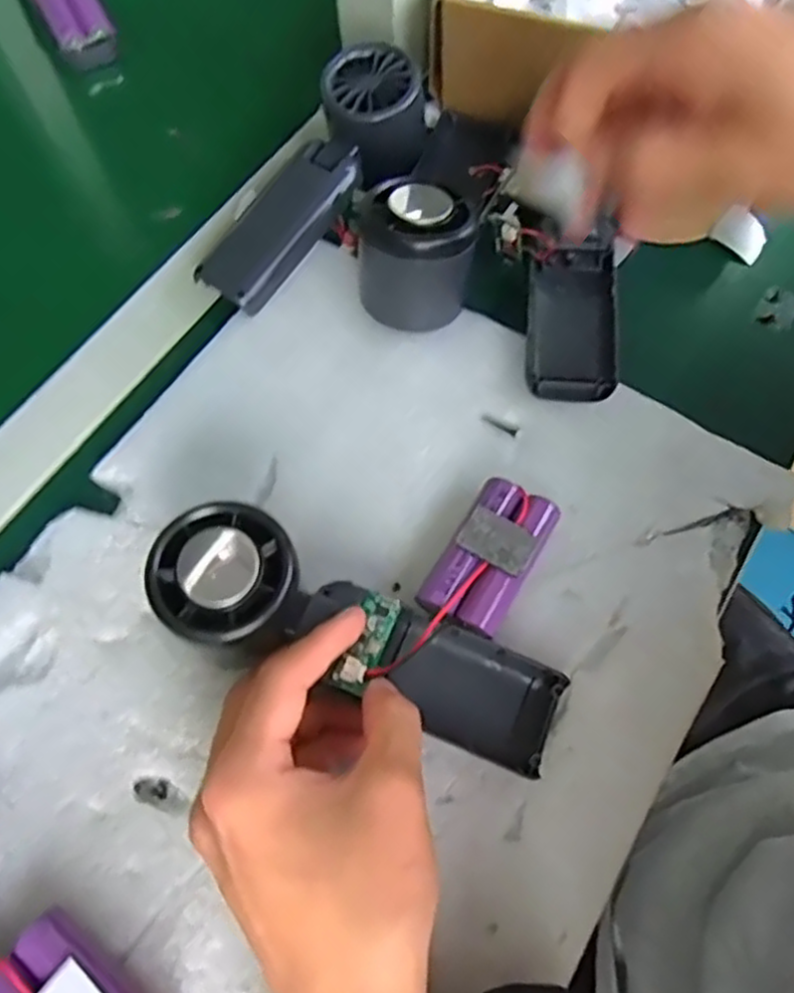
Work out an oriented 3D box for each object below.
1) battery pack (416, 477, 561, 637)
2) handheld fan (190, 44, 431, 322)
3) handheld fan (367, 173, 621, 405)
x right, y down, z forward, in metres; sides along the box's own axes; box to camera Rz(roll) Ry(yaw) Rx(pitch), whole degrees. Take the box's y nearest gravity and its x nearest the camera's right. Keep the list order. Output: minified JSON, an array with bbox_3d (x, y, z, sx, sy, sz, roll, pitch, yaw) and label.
[{"bbox_3d":[0.040,0.026,0.312,0.033,0.024,0.067,28,69,14],"label":"battery pack"},{"bbox_3d":[-0.045,-0.170,0.387,0.050,0.047,0.159,34,71,16],"label":"handheld fan"},{"bbox_3d":[0.044,-0.103,0.350,0.123,0.058,0.091,6,65,5],"label":"handheld fan"}]

